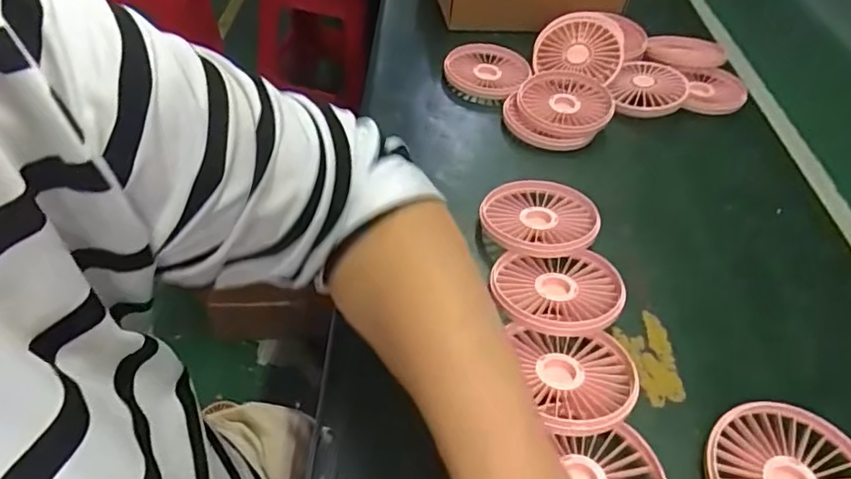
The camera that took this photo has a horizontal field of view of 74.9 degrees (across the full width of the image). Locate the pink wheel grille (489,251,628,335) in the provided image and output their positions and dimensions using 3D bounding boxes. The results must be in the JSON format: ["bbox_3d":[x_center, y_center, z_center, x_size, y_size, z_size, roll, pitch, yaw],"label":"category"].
[{"bbox_3d":[0.090,0.037,0.380,0.086,0.027,0.072,1,47,-4],"label":"pink wheel grille"}]

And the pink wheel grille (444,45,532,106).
[{"bbox_3d":[0.064,-0.177,0.591,0.087,0.025,0.085,15,47,9],"label":"pink wheel grille"}]

